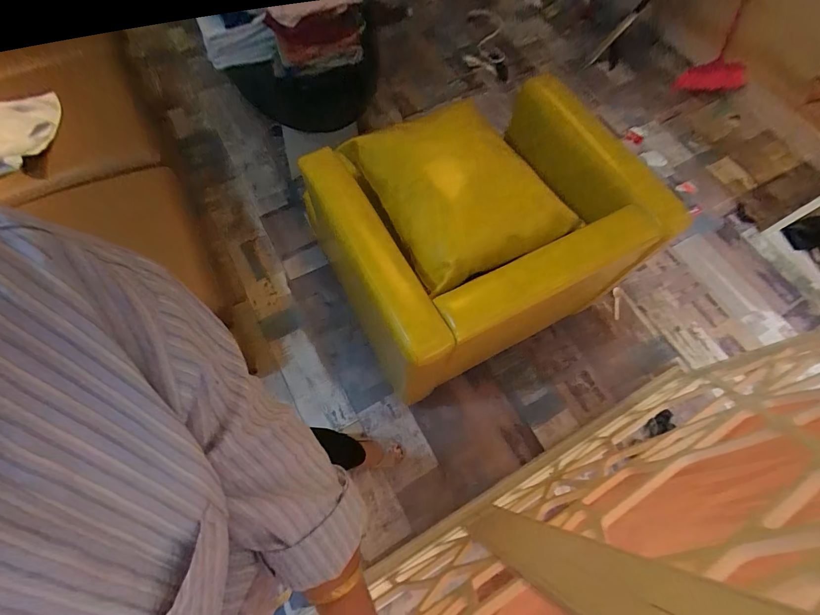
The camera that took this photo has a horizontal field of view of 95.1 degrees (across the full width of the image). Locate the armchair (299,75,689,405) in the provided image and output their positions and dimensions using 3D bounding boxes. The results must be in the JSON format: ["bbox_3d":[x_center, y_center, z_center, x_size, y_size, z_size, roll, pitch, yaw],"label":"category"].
[{"bbox_3d":[0.202,-0.201,1.248,0.824,0.696,0.705,-25,70,-13],"label":"armchair"}]

